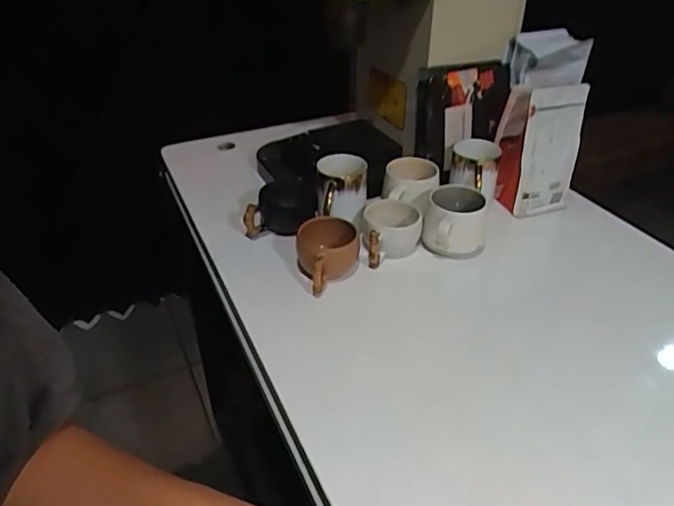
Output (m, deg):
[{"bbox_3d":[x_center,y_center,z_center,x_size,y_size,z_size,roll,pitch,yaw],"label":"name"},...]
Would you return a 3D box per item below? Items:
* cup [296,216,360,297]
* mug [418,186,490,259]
[{"bbox_3d":[-0.011,0.008,0.716,0.082,0.072,0.101,0,37,0],"label":"cup"},{"bbox_3d":[0.161,-0.042,0.762,0.091,0.071,0.090,-16,40,-21],"label":"mug"}]

